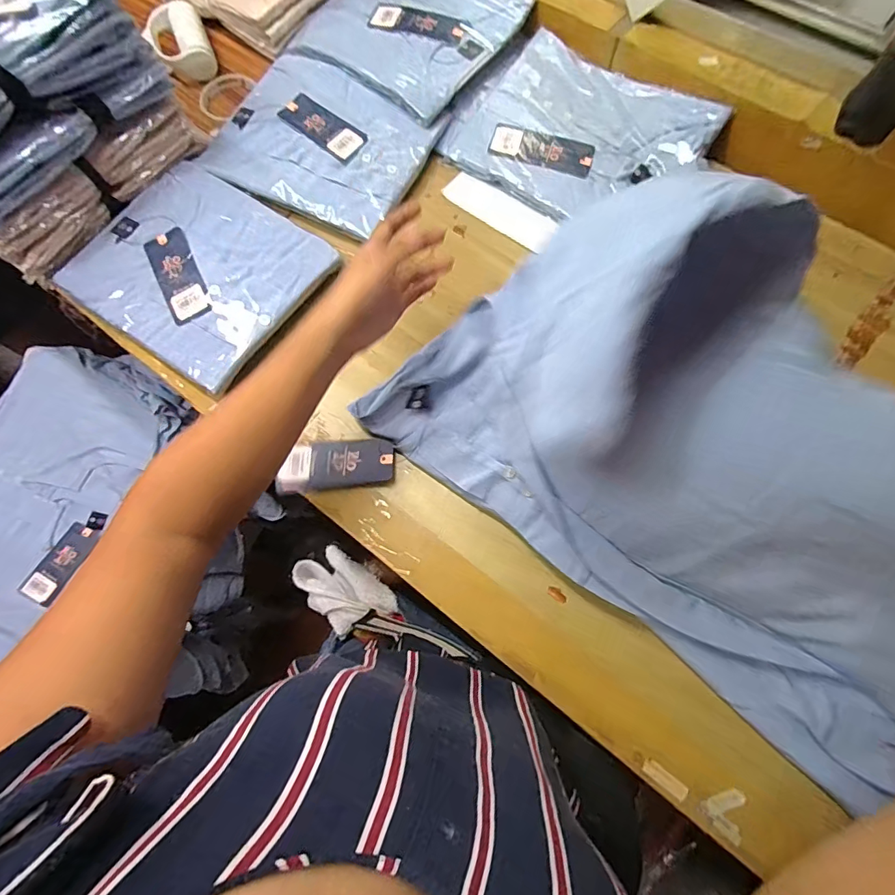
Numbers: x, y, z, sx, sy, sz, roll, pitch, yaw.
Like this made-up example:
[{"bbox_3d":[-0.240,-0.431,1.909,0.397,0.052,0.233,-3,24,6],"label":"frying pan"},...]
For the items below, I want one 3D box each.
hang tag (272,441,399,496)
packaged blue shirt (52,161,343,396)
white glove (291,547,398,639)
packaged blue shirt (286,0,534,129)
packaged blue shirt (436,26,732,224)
[{"bbox_3d":[-0.111,0.016,0.465,0.115,0.008,0.048,-9,68,2],"label":"hang tag"},{"bbox_3d":[-0.277,-0.203,0.514,0.265,0.023,0.210,33,77,11],"label":"packaged blue shirt"},{"bbox_3d":[-0.117,0.167,0.533,0.069,0.045,0.125,-36,46,-28],"label":"white glove"},{"bbox_3d":[-0.054,-0.530,0.581,0.253,0.020,0.203,32,77,11],"label":"packaged blue shirt"},{"bbox_3d":[0.153,-0.375,0.552,0.280,0.037,0.210,34,78,12],"label":"packaged blue shirt"}]

